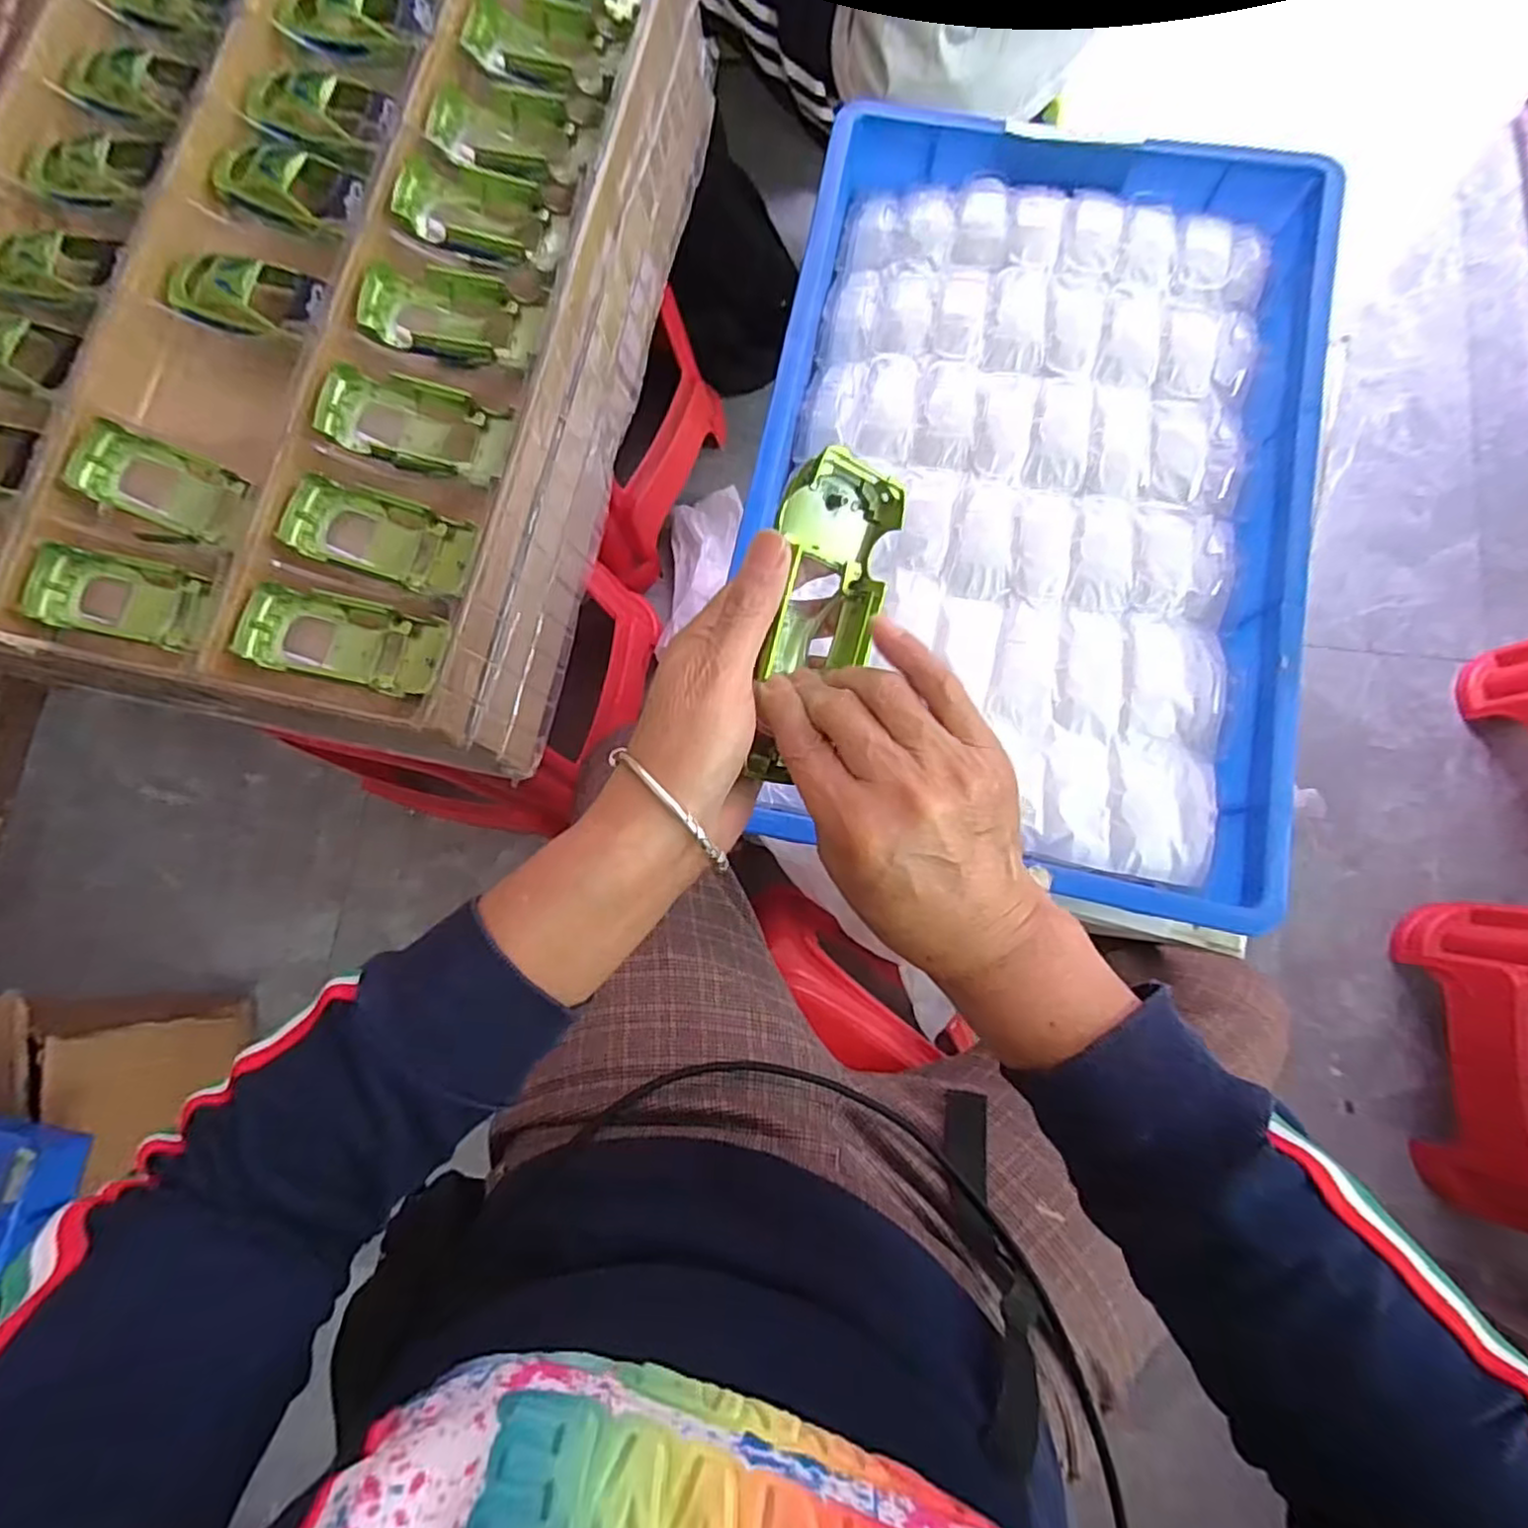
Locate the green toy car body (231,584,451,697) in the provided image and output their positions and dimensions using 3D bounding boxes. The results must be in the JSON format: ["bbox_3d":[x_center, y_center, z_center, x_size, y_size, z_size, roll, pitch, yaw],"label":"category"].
[{"bbox_3d":[-0.269,-0.078,0.451,0.117,0.028,0.053,12,81,5],"label":"green toy car body"}]

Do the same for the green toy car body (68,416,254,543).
[{"bbox_3d":[-0.407,-0.188,0.477,0.098,0.035,0.051,20,81,6],"label":"green toy car body"}]

